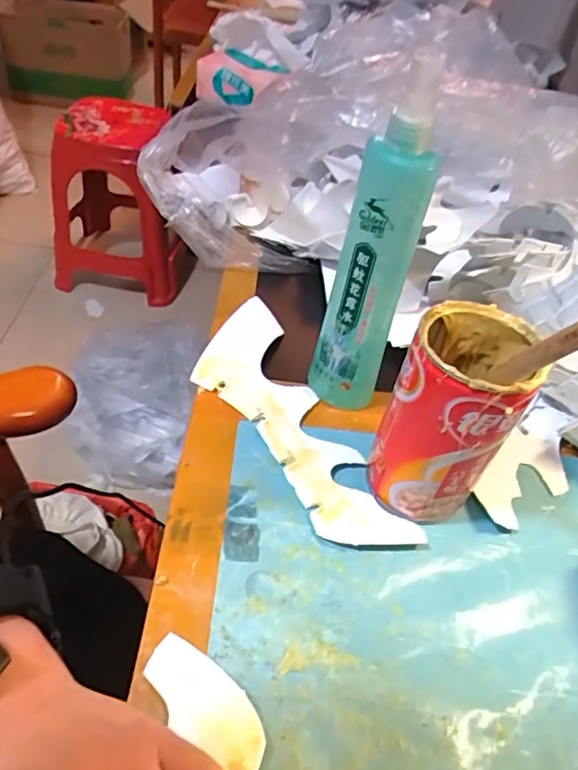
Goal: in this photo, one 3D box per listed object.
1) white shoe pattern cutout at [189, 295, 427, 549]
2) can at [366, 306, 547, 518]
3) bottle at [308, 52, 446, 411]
[{"bbox_3d":[-0.004,0.022,0.375,0.071,0.018,0.220,-17,49,-20],"label":"white shoe pattern cutout"},{"bbox_3d":[0.086,0.019,0.313,0.062,0.123,0.061,5,46,-5],"label":"can"},{"bbox_3d":[0.047,-0.070,0.330,0.046,0.207,0.039,10,45,2],"label":"bottle"}]

